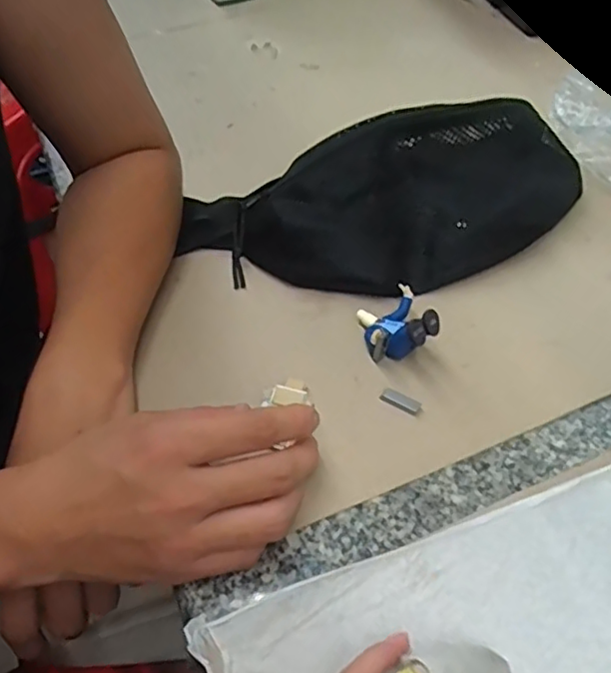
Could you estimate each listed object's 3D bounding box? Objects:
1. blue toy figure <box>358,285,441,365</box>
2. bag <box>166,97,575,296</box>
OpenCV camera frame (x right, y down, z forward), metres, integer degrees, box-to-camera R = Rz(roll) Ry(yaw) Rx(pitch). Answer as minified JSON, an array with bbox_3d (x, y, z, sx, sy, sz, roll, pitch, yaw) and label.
[{"bbox_3d":[0.058,-0.008,0.395,0.040,0.033,0.051,-14,46,-8],"label":"blue toy figure"},{"bbox_3d":[0.065,-0.111,0.466,0.319,0.080,0.147,-10,46,-3],"label":"bag"}]

